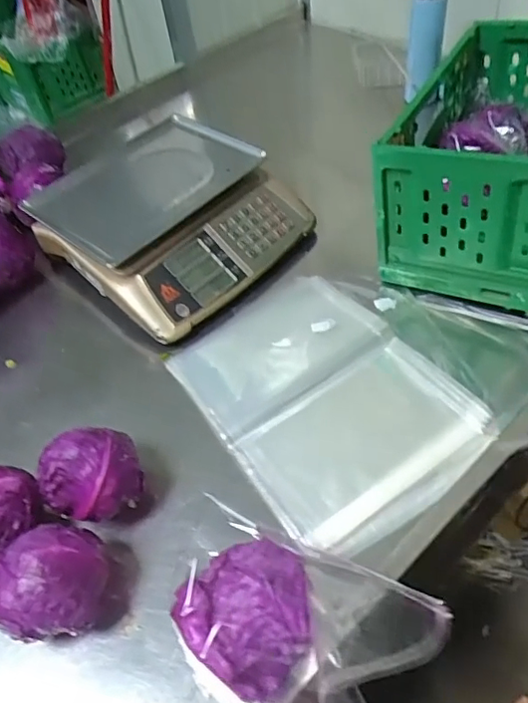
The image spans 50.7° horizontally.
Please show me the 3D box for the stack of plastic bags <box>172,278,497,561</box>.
[{"bbox_3d":[0.071,0.052,0.710,0.264,0.025,0.370,-32,54,-14],"label":"stack of plastic bags"}]

